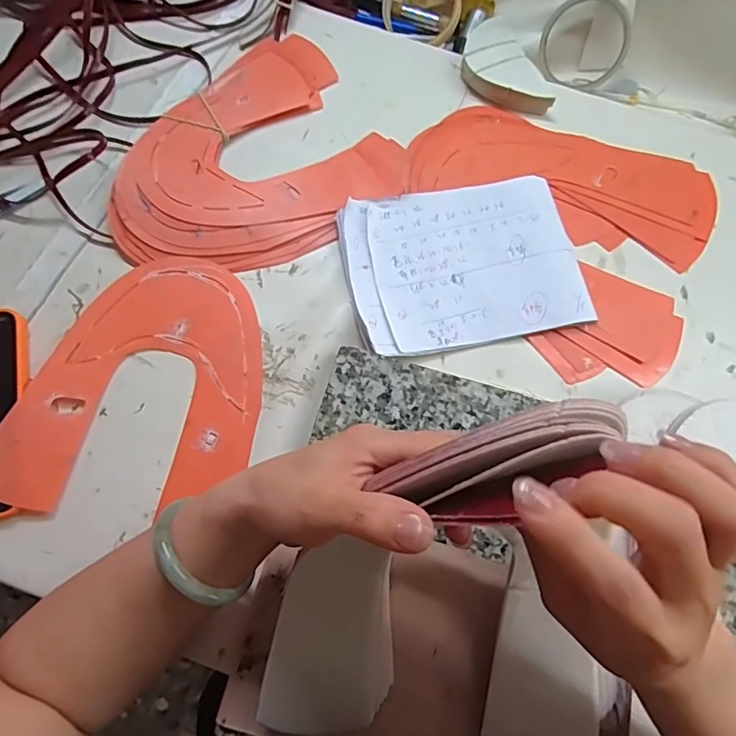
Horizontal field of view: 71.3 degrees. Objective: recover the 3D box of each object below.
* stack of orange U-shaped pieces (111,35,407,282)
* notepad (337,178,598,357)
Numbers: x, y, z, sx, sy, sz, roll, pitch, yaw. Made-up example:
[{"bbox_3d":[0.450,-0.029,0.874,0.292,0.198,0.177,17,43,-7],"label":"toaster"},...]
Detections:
[{"bbox_3d":[-0.113,-0.190,0.473,0.260,0.015,0.207,-36,77,-12],"label":"stack of orange U-shaped pieces"},{"bbox_3d":[0.082,-0.091,0.450,0.196,0.015,0.146,-11,73,-6],"label":"notepad"}]

